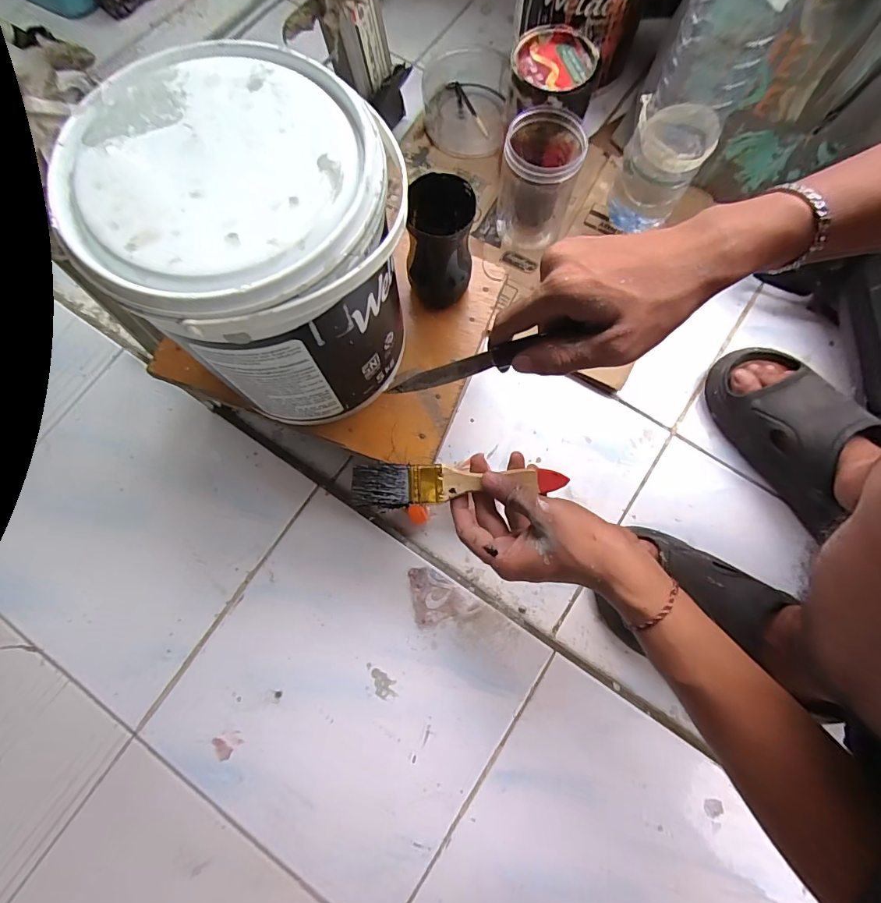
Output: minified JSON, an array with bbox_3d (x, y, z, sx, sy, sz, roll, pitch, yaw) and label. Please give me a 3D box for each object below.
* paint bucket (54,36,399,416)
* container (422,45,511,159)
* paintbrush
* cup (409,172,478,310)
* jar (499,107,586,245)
[{"bbox_3d":[-0.110,-0.123,0.324,0.154,0.194,0.164,0,77,2],"label":"paint bucket"},{"bbox_3d":[0.031,-0.488,0.625,0.121,0.060,0.145,7,77,3],"label":"container"},{"bbox_3d":[0.016,0.025,0.346,0.166,0.007,0.031,-1,75,-6],"label":"paintbrush"},{"bbox_3d":[0.000,-0.180,0.389,0.054,0.104,0.059,0,77,2],"label":"cup"},{"bbox_3d":[0.118,-0.327,0.537,0.087,0.129,0.094,0,77,2],"label":"jar"}]

